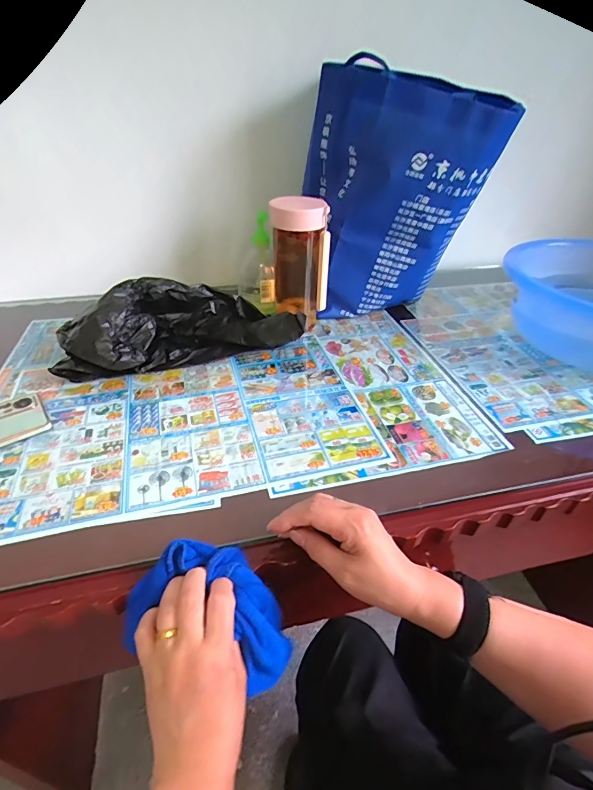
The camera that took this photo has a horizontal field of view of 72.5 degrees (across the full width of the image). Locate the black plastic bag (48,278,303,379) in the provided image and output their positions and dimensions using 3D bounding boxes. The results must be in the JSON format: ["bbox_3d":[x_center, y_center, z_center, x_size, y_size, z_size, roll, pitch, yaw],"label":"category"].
[{"bbox_3d":[-0.169,-0.106,0.583,0.315,0.094,0.126,-12,40,-16],"label":"black plastic bag"}]

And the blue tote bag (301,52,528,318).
[{"bbox_3d":[0.151,-0.274,0.617,0.259,0.329,0.159,-1,38,-3],"label":"blue tote bag"}]

